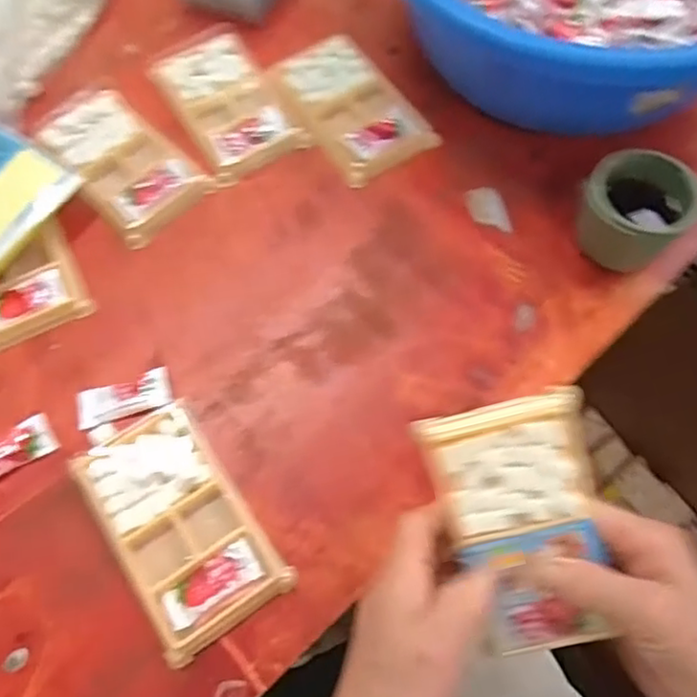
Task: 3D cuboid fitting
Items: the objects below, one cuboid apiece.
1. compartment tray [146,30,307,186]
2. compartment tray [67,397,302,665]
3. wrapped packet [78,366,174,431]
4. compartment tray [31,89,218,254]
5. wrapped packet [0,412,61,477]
[{"bbox_3d":[-0.101,-0.201,0.531,0.077,0.016,0.140,-28,69,-11],"label":"compartment tray"},{"bbox_3d":[-0.102,0.104,0.390,0.077,0.013,0.135,-33,69,-12],"label":"compartment tray"},{"bbox_3d":[-0.147,0.032,0.426,0.061,0.004,0.027,-16,67,-6],"label":"wrapped packet"},{"bbox_3d":[-0.176,-0.146,0.500,0.128,0.022,0.077,41,73,17],"label":"compartment tray"},{"bbox_3d":[-0.218,0.066,0.413,0.062,0.004,0.027,-28,69,-11],"label":"wrapped packet"}]

